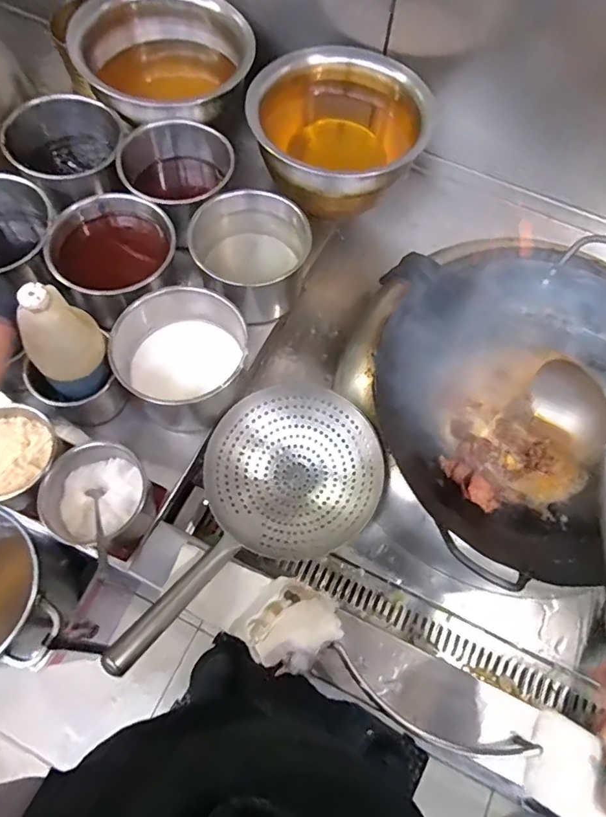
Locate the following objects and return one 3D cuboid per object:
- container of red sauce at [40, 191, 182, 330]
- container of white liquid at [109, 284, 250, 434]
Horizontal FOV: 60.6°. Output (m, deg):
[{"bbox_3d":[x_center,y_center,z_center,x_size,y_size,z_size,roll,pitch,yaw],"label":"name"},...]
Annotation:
[{"bbox_3d":[-0.273,-0.215,0.768,0.157,0.131,0.161,1,65,-3],"label":"container of red sauce"},{"bbox_3d":[-0.156,-0.070,0.718,0.184,0.120,0.160,-24,69,-13],"label":"container of white liquid"}]

